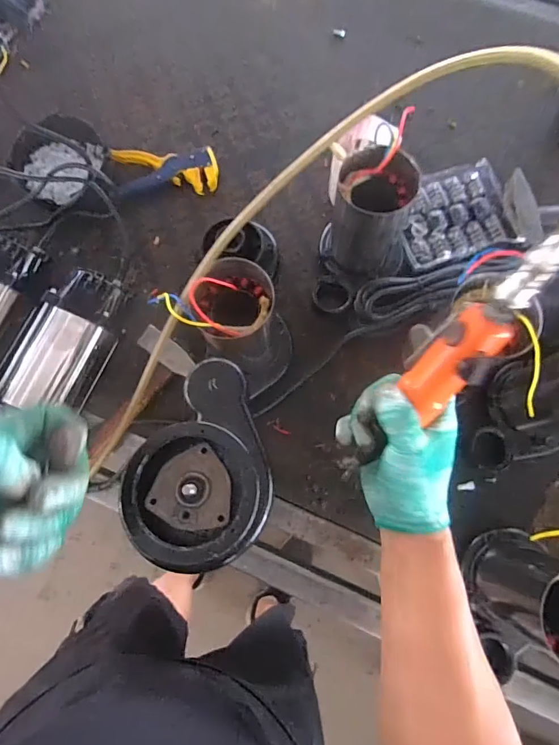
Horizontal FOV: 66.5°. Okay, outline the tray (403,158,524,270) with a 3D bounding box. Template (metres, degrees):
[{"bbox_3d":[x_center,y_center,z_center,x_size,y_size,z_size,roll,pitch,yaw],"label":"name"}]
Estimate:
[{"bbox_3d":[0.255,-0.236,0.637,0.168,0.025,0.145,-16,78,-2],"label":"tray"}]

